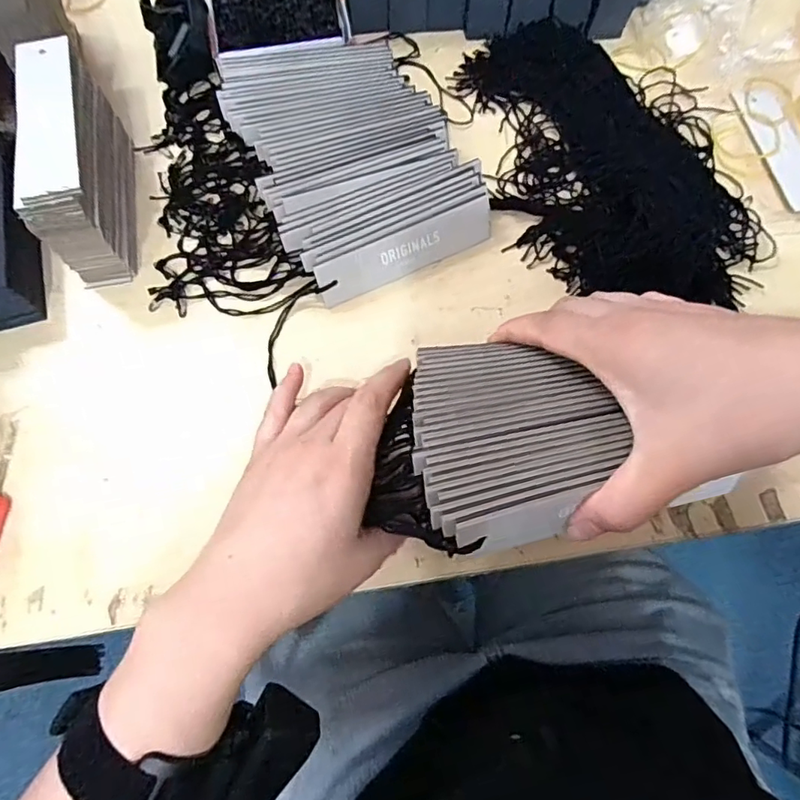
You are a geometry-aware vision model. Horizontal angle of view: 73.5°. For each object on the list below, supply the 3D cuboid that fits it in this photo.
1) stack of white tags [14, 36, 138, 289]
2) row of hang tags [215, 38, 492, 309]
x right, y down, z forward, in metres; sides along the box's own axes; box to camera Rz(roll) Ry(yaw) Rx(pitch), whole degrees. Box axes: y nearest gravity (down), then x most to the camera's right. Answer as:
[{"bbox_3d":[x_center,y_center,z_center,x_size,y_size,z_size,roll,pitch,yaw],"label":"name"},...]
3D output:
[{"bbox_3d":[-0.204,-0.148,0.343,0.035,0.083,0.127,-12,69,-5],"label":"stack of white tags"},{"bbox_3d":[-0.037,-0.177,0.385,0.136,0.035,0.204,-23,70,-9],"label":"row of hang tags"}]

